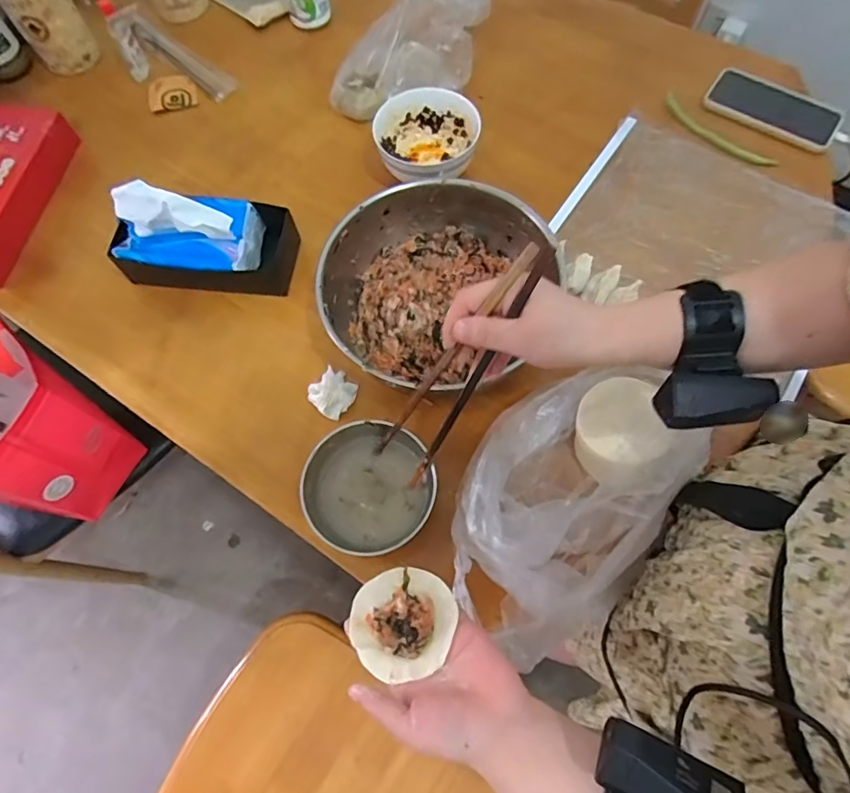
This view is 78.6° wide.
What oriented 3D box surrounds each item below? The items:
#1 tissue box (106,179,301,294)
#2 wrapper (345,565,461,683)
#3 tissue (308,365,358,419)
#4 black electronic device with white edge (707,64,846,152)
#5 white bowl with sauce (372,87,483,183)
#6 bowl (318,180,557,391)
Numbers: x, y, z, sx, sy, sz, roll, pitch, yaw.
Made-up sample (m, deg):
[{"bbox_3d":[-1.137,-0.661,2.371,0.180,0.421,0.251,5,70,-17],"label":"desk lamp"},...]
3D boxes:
[{"bbox_3d":[-0.248,-0.177,0.566,0.190,0.115,0.088,3,68,3],"label":"tissue box"},{"bbox_3d":[-0.018,0.166,0.382,0.072,0.018,0.076,-1,67,2],"label":"wrapper"},{"bbox_3d":[-0.096,-0.007,0.531,0.044,0.031,0.046,36,73,15],"label":"tissue"},{"bbox_3d":[0.462,-0.384,0.689,0.164,0.006,0.096,31,72,14],"label":"black electronic device with white edge"},{"bbox_3d":[0.004,-0.309,0.633,0.123,0.064,0.112,-1,67,2],"label":"white bowl with sauce"},{"bbox_3d":[0.012,-0.110,0.539,0.228,0.093,0.206,-16,68,-5],"label":"bowl"}]

